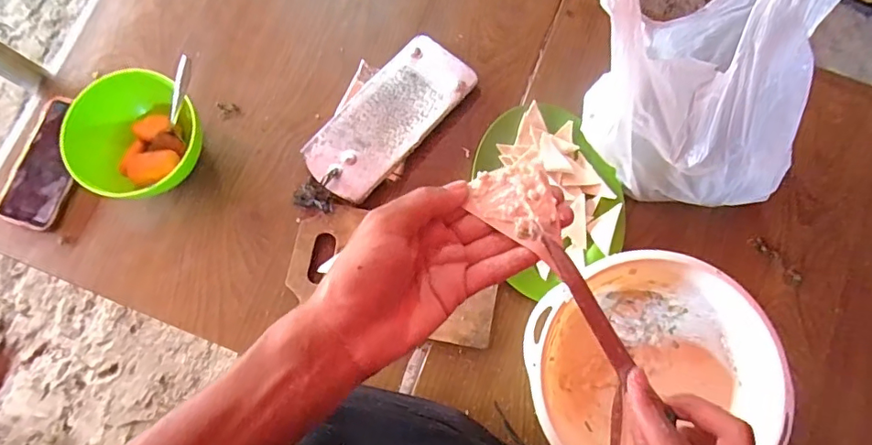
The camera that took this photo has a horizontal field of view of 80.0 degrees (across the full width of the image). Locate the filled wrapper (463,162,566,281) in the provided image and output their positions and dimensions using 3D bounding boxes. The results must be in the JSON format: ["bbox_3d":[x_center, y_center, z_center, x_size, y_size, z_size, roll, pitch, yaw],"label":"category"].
[{"bbox_3d":[0.055,-0.011,0.312,0.066,0.009,0.047,36,80,7],"label":"filled wrapper"}]

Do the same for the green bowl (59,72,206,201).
[{"bbox_3d":[-0.351,-0.094,0.626,0.143,0.083,0.154,43,81,7],"label":"green bowl"}]

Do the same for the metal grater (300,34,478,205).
[{"bbox_3d":[-0.059,-0.133,0.663,0.107,0.021,0.233,41,81,7],"label":"metal grater"}]

